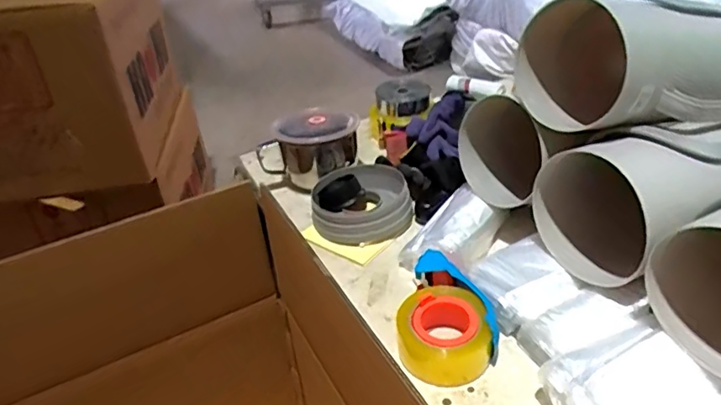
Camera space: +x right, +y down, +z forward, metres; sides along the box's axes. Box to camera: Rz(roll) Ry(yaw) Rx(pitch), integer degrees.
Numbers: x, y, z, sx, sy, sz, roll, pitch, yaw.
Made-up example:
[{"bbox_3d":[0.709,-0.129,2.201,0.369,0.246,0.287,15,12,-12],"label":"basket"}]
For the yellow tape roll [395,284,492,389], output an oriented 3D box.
[{"bbox_3d":[0.093,0.150,0.623,0.100,0.055,0.106,-3,35,2],"label":"yellow tape roll"}]

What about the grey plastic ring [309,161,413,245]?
[{"bbox_3d":[0.000,0.002,0.848,0.148,0.061,0.152,-3,35,2],"label":"grey plastic ring"}]

